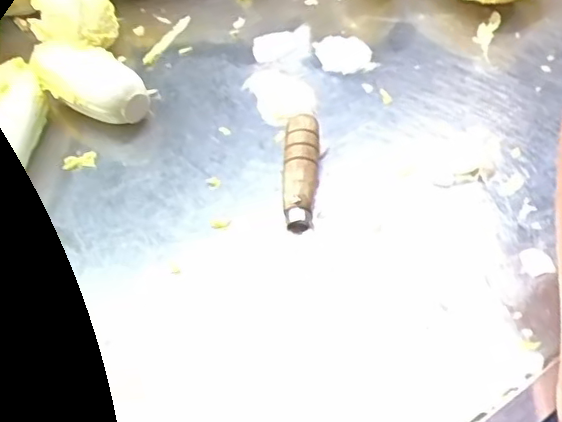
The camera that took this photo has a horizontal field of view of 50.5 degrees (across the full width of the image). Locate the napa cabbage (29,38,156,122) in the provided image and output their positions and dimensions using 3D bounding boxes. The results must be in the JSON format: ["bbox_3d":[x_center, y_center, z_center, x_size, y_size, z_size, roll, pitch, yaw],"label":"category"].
[{"bbox_3d":[-0.157,-0.107,0.501,0.109,0.045,0.063,34,64,25],"label":"napa cabbage"}]

